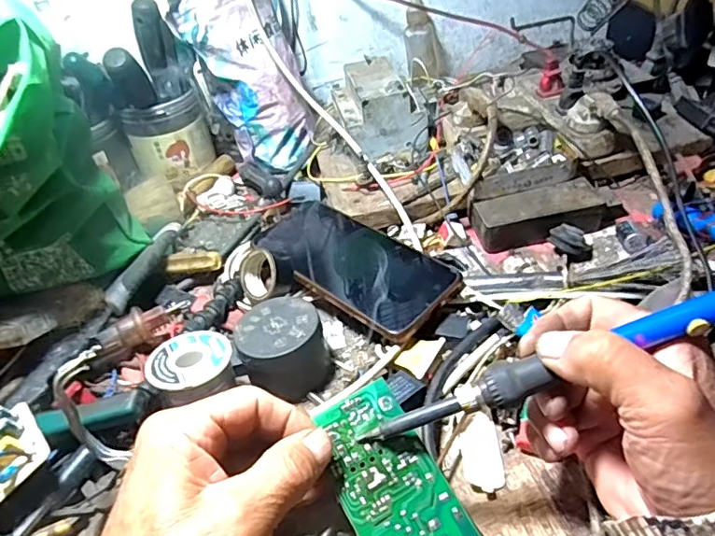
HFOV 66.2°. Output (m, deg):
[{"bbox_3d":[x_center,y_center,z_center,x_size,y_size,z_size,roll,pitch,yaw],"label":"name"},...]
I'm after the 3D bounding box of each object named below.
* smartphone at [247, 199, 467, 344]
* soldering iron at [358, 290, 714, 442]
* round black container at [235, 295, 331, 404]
[{"bbox_3d":[-0.012,-0.011,0.429,0.180,0.011,0.079,32,60,31],"label":"smartphone"},{"bbox_3d":[0.101,0.042,0.252,0.215,0.015,0.017,-24,46,11],"label":"soldering iron"},{"bbox_3d":[-0.051,0.054,0.379,0.058,0.043,0.063,-4,48,5],"label":"round black container"}]

